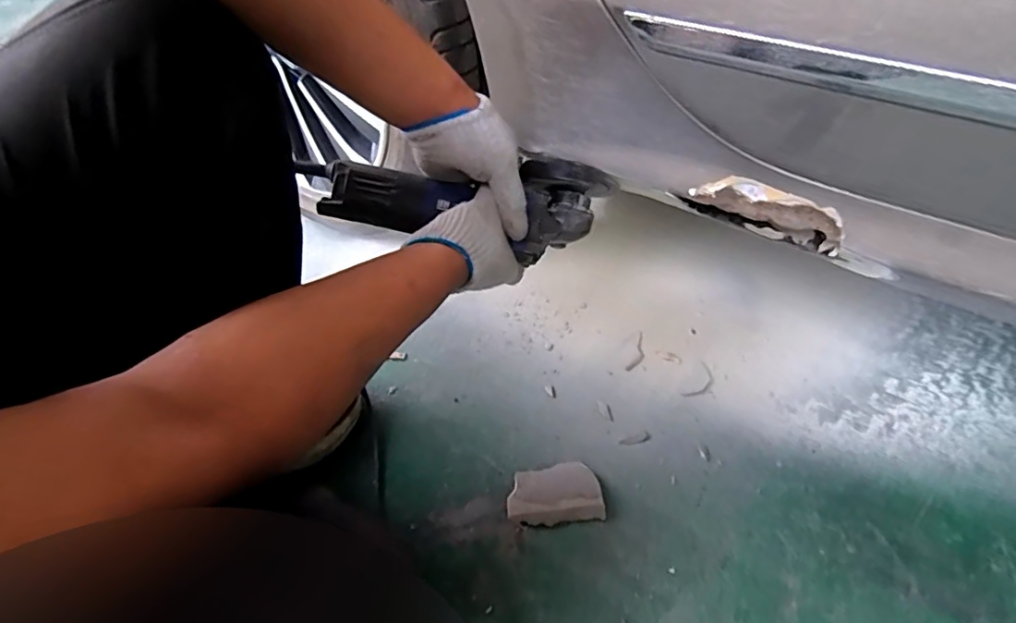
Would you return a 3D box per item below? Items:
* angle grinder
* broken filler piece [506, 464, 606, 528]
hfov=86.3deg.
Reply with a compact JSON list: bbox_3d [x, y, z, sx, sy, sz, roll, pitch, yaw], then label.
[{"bbox_3d":[-0.044,-0.111,0.538,0.301,0.087,0.083,2,47,-5],"label":"angle grinder"},{"bbox_3d":[0.050,0.199,0.595,0.100,0.015,0.066,-8,47,-2],"label":"broken filler piece"}]

